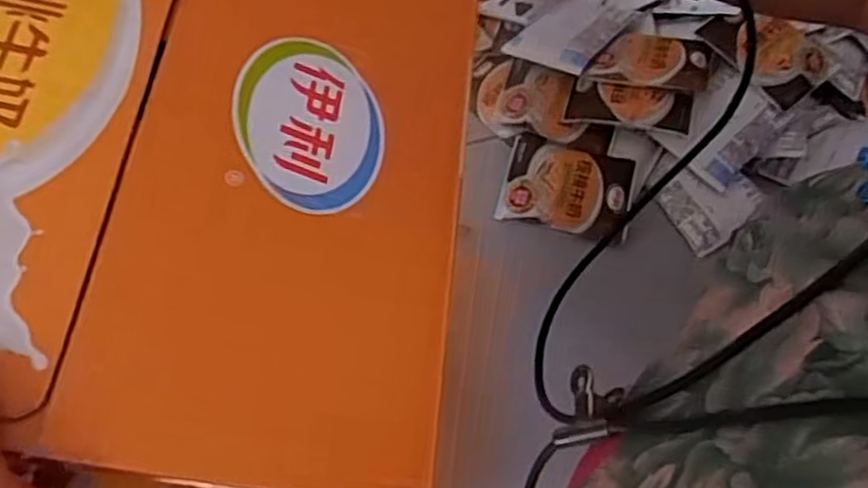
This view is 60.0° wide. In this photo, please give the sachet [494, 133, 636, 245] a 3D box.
[{"bbox_3d":[0.142,-0.061,0.794,0.133,0.031,0.100,16,59,7],"label":"sachet"}]

